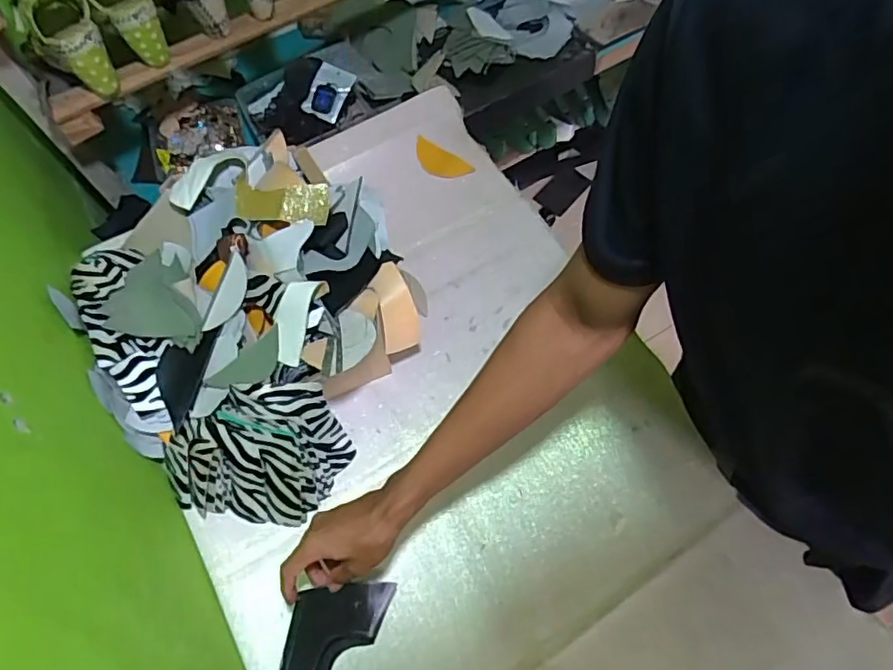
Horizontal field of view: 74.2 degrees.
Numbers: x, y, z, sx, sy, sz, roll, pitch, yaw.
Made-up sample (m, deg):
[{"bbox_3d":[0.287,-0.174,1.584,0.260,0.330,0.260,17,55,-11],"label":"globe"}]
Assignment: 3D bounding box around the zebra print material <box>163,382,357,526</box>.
[{"bbox_3d":[-0.227,0.139,0.682,0.218,0.120,0.136,-2,65,1],"label":"zebra print material"}]

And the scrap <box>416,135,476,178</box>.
[{"bbox_3d":[-0.012,-0.274,0.928,0.105,0.009,0.047,36,82,6],"label":"scrap"}]

